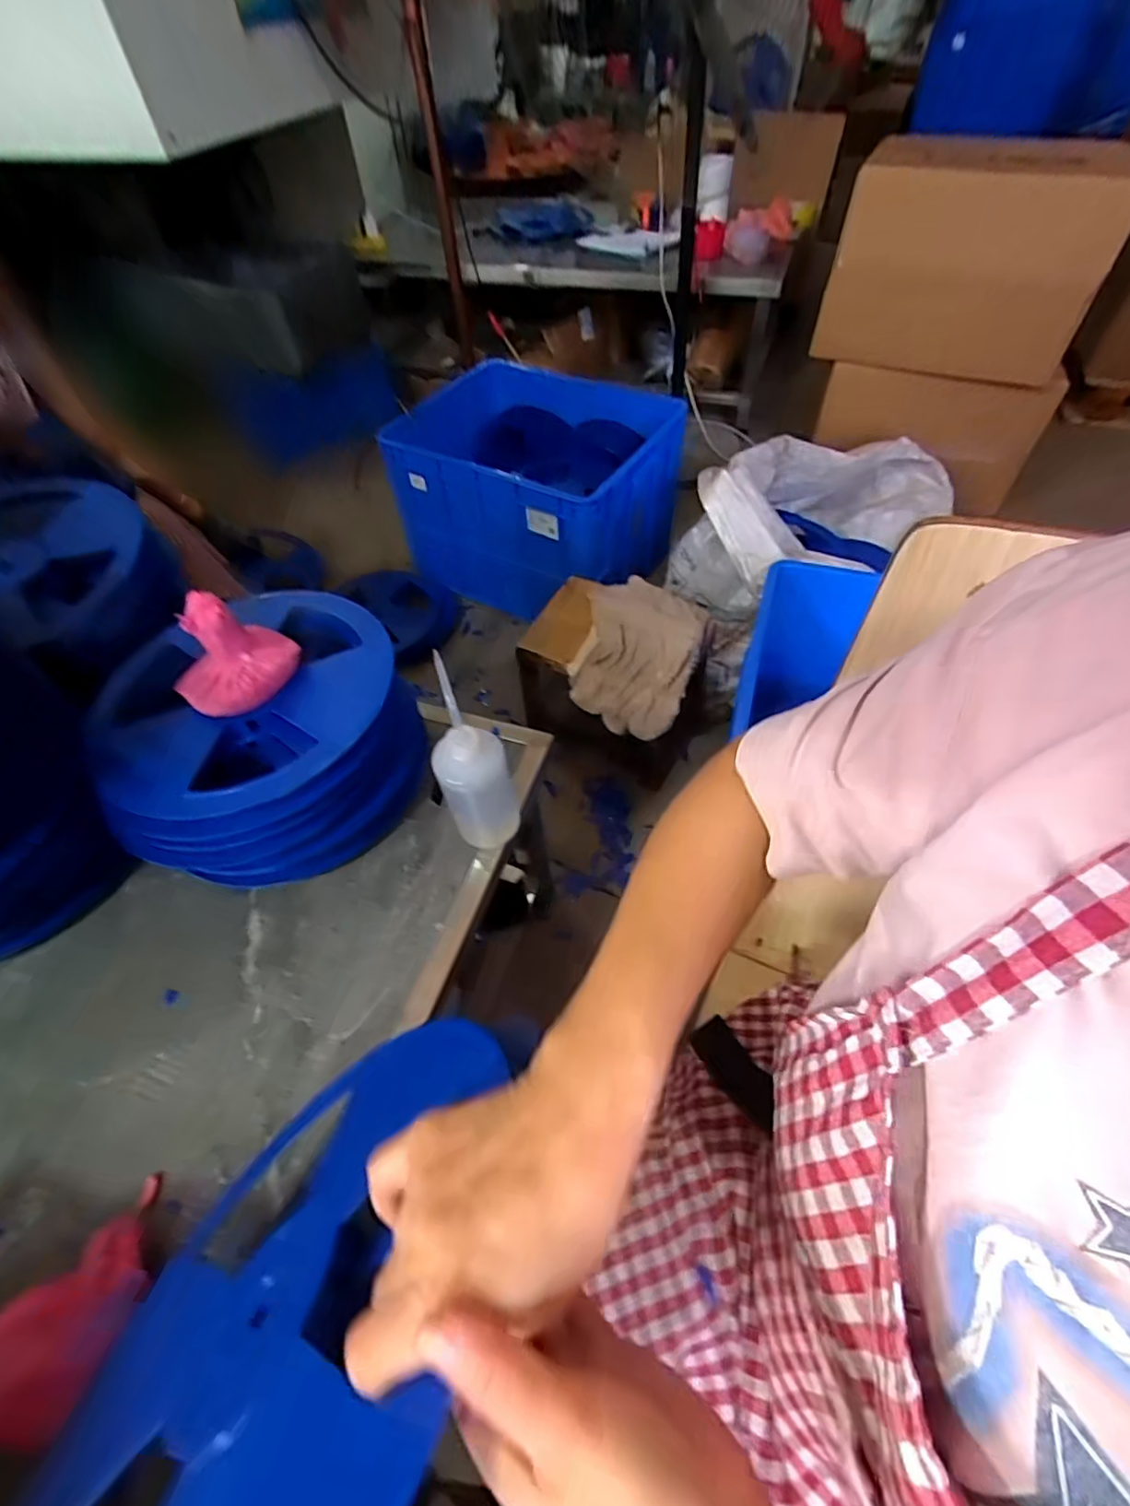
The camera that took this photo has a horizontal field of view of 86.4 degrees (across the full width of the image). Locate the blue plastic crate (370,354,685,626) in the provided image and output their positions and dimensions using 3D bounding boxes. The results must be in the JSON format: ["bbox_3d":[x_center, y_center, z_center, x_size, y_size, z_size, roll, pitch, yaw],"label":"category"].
[{"bbox_3d":[-0.072,-0.689,1.548,0.580,0.353,0.504,25,58,20],"label":"blue plastic crate"}]

